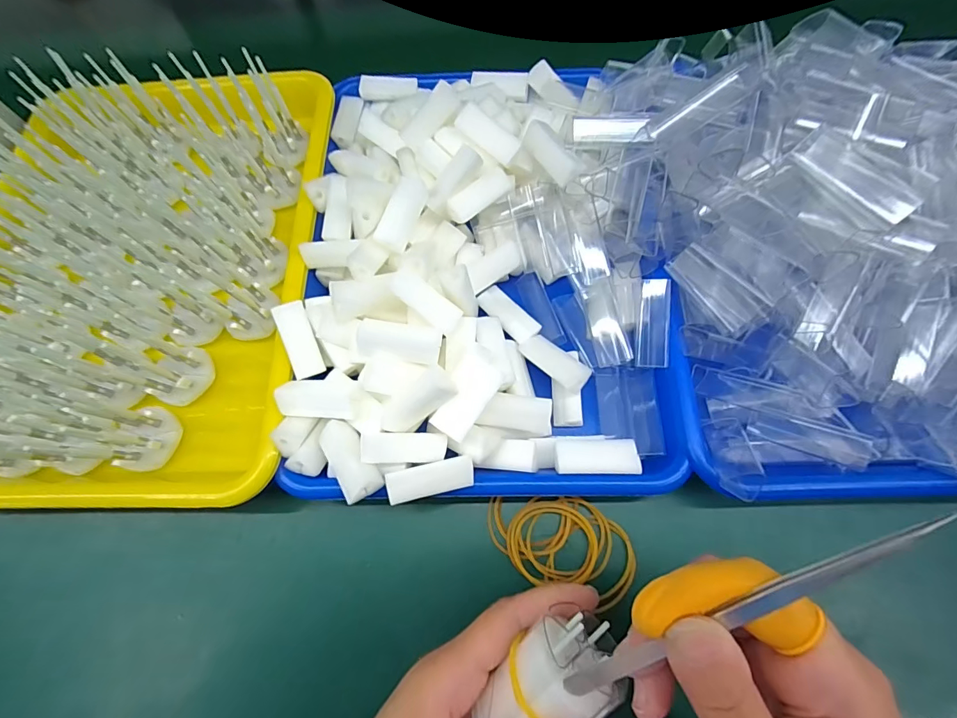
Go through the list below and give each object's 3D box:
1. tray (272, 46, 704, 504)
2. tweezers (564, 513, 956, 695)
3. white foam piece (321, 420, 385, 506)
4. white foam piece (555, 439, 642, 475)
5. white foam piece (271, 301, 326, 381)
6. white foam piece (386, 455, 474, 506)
[{"bbox_3d":[0.005,-0.075,0.288,0.240,0.063,0.323,0,69,3],"label":"tray"},{"bbox_3d":[0.083,0.084,0.140,0.133,0.005,0.008,-40,69,19],"label":"tweezers"},{"bbox_3d":[-0.070,0.053,0.233,0.021,0.010,0.046,-32,70,-9],"label":"white foam piece"},{"bbox_3d":[0.067,0.056,0.246,0.046,0.017,0.021,-1,69,3],"label":"white foam piece"},{"bbox_3d":[-0.107,-0.011,0.257,0.017,0.006,0.044,-18,95,-4],"label":"white foam piece"},{"bbox_3d":[-0.025,0.063,0.226,0.044,0.012,0.016,-15,69,-3],"label":"white foam piece"}]

